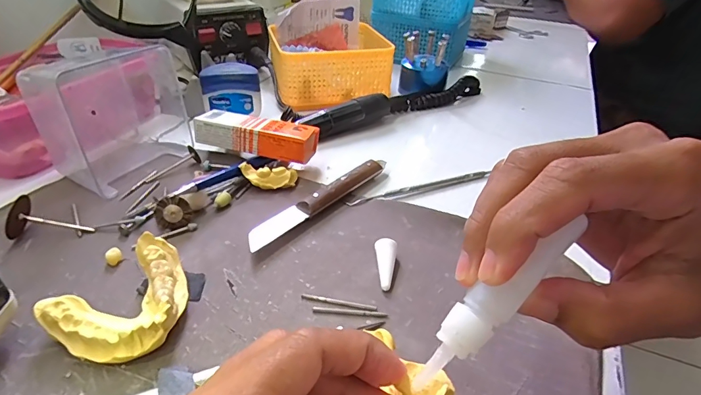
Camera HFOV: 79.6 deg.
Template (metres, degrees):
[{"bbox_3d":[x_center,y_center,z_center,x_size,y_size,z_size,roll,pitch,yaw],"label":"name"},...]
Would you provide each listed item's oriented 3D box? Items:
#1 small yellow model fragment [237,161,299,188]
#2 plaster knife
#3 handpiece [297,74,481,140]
[{"bbox_3d":[-0.065,-0.015,0.334,0.044,0.016,0.017,-1,35,-5],"label":"small yellow model fragment"},{"bbox_3d":[-0.021,0.000,0.316,0.018,0.014,0.140,26,41,30],"label":"plaster knife"},{"bbox_3d":[0.061,-0.108,0.468,0.250,0.030,0.025,-21,41,-30],"label":"handpiece"}]

